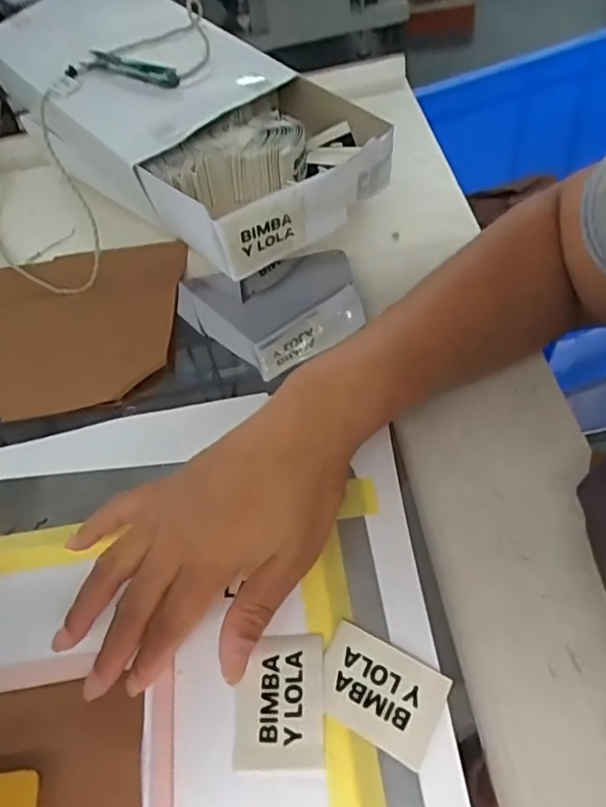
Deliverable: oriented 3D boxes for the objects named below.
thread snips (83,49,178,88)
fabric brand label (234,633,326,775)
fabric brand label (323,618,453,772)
[{"bbox_3d":[-0.145,-0.282,0.492,0.105,0.011,0.021,24,62,25],"label":"thread snips"},{"bbox_3d":[-0.011,0.142,0.281,0.041,0.004,0.059,-5,53,7],"label":"fabric brand label"},{"bbox_3d":[0.036,0.135,0.278,0.058,0.004,0.043,21,62,22],"label":"fabric brand label"}]

